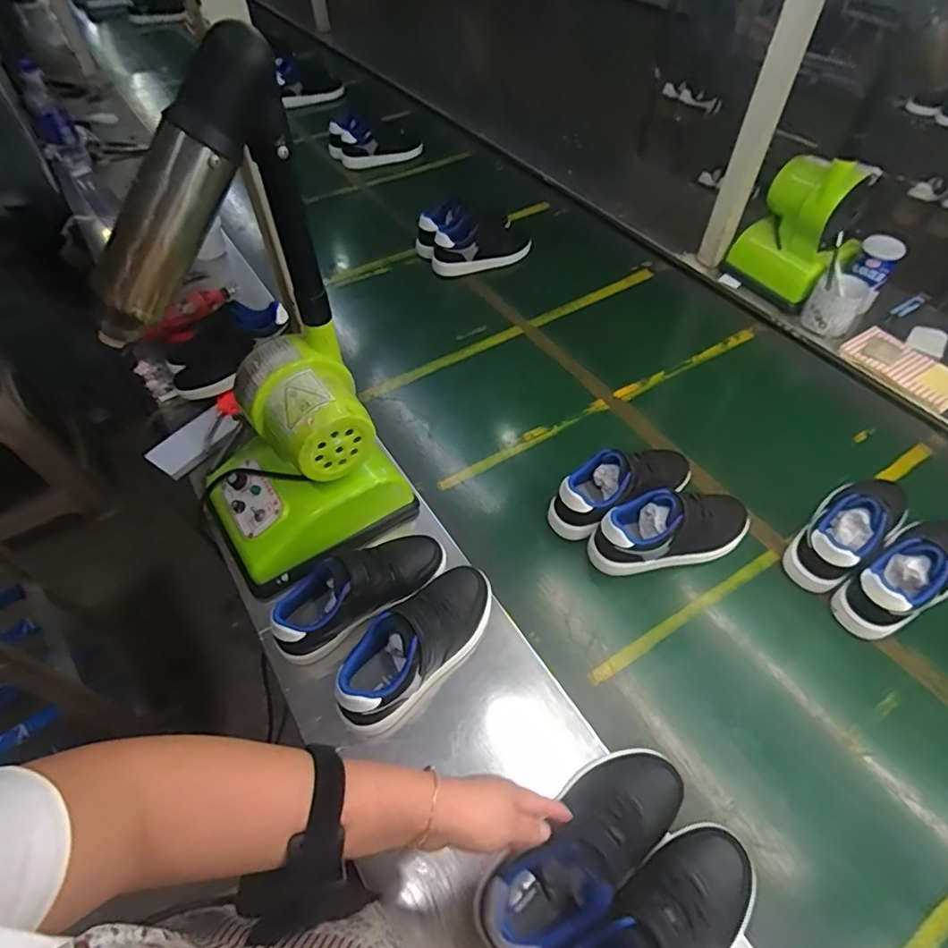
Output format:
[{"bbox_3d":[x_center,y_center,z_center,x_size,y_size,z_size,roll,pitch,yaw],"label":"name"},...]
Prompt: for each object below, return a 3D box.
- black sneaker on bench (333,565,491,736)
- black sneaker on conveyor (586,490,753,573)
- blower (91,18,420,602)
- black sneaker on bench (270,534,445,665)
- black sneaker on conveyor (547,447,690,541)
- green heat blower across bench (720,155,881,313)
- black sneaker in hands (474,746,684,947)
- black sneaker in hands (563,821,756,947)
[{"bbox_3d":[-0.060,0.181,0.617,0.078,0.079,0.214,31,60,20],"label":"black sneaker on bench"},{"bbox_3d":[0.268,0.069,0.741,0.222,0.096,0.078,-14,53,-9],"label":"black sneaker on conveyor"},{"bbox_3d":[-0.230,-0.103,0.582,0.231,0.486,0.184,-30,60,-20],"label":"blower"},{"bbox_3d":[-0.132,0.126,0.651,0.215,0.085,0.074,-32,61,-21],"label":"black sneaker on bench"},{"bbox_3d":[0.212,0.015,0.777,0.220,0.099,0.081,-22,55,-15],"label":"black sneaker on conveyor"},{"bbox_3d":[0.594,-0.441,1.026,0.108,0.257,0.189,-26,59,-18],"label":"green heat blower across bench"},{"bbox_3d":[0.100,0.326,0.495,0.221,0.088,0.081,-27,55,-31],"label":"black sneaker in hands"},{"bbox_3d":[0.148,0.376,0.455,0.219,0.081,0.081,-25,55,-24],"label":"black sneaker in hands"}]

